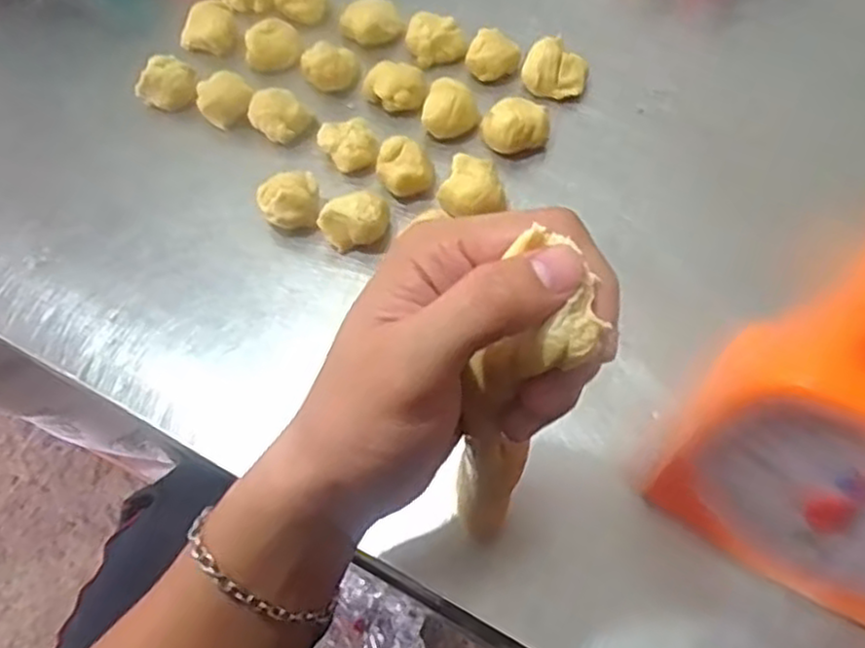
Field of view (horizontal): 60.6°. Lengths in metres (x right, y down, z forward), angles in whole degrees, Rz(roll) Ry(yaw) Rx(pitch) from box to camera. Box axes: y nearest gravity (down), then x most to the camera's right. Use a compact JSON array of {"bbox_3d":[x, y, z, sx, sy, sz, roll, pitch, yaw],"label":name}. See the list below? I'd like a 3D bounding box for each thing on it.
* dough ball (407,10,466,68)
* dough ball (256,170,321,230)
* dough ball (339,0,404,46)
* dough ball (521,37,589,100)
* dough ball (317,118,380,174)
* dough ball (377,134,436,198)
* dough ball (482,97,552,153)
[{"bbox_3d":[0.001,-0.211,0.547,0.038,0.027,0.039,-2,58,3],"label":"dough ball"},{"bbox_3d":[-0.089,-0.077,0.467,0.036,0.027,0.030,-16,59,-6],"label":"dough ball"},{"bbox_3d":[-0.046,-0.224,0.556,0.040,0.029,0.026,-24,60,-10],"label":"dough ball"},{"bbox_3d":[0.086,-0.178,0.519,0.044,0.032,0.031,4,59,7],"label":"dough ball"},{"bbox_3d":[-0.056,-0.119,0.496,0.036,0.025,0.030,-17,59,-6],"label":"dough ball"},{"bbox_3d":[-0.017,-0.099,0.477,0.034,0.030,0.034,-2,58,3],"label":"dough ball"},{"bbox_3d":[0.055,-0.130,0.494,0.043,0.029,0.032,-13,58,-4],"label":"dough ball"}]

